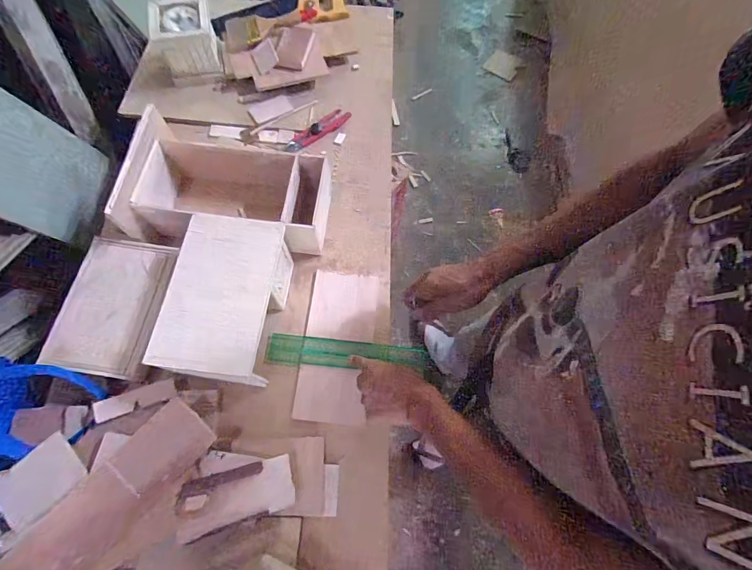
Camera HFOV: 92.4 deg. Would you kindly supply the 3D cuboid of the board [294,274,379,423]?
[{"bbox_3d":[-0.064,0.097,0.606,0.112,0.007,0.248,7,70,1],"label":"board"}]

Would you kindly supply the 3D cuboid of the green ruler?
[{"bbox_3d":[-0.050,0.112,0.593,0.255,0.010,0.048,4,68,1],"label":"green ruler"}]

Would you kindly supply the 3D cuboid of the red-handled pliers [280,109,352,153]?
[{"bbox_3d":[-0.121,-0.319,0.746,0.159,0.012,0.041,-38,75,-14],"label":"red-handled pliers"}]

